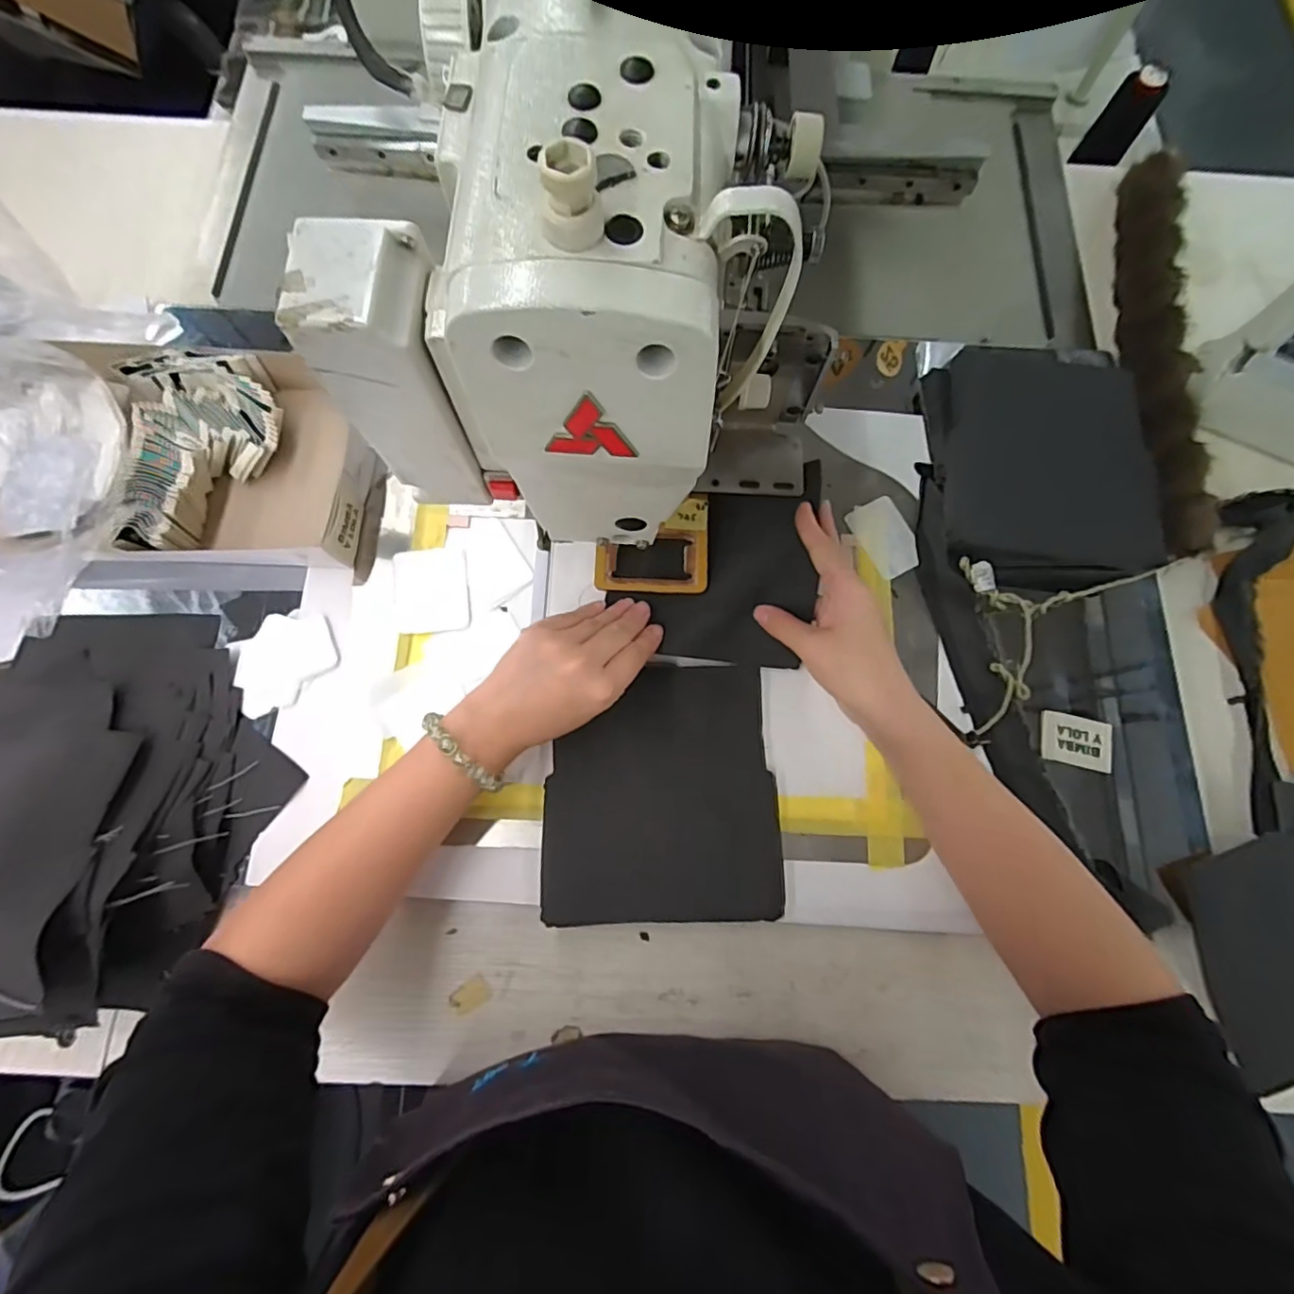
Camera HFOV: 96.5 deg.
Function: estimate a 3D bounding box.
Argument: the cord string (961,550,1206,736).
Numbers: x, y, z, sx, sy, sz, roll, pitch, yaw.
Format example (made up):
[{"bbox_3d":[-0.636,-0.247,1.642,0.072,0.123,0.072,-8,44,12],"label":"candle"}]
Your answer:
[{"bbox_3d":[0.305,-0.047,0.435,0.238,0.023,0.104,-34,79,-10],"label":"cord string"}]

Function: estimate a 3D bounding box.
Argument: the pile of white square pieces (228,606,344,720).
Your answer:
[{"bbox_3d":[-0.260,0.008,0.414,0.072,0.005,0.063,-28,78,-9],"label":"pile of white square pieces"}]

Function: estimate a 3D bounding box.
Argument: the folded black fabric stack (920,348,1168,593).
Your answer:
[{"bbox_3d":[0.300,-0.133,0.440,0.157,0.055,0.179,1,75,-2],"label":"folded black fabric stack"}]

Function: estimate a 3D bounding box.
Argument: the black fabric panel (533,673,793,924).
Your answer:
[{"bbox_3d":[0.009,0.097,0.393,0.154,0.009,0.163,-1,77,0],"label":"black fabric panel"}]

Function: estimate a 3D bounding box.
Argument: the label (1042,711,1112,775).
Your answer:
[{"bbox_3d":[0.309,0.067,0.412,0.047,0.004,0.035,13,75,1],"label":"label"}]

